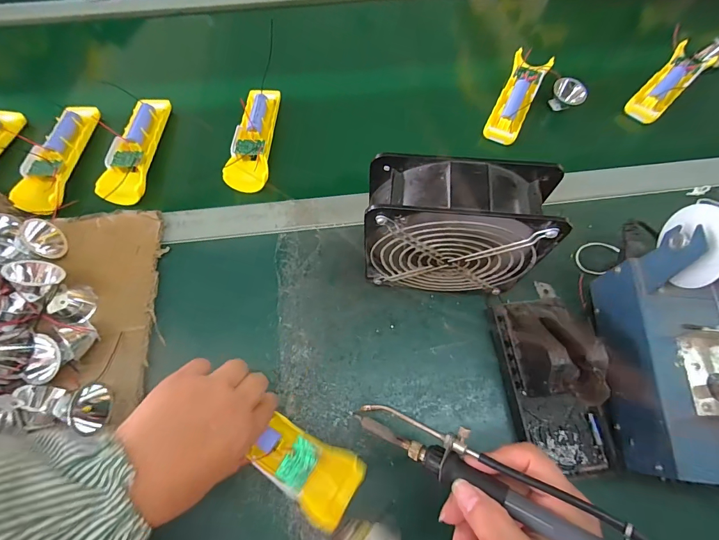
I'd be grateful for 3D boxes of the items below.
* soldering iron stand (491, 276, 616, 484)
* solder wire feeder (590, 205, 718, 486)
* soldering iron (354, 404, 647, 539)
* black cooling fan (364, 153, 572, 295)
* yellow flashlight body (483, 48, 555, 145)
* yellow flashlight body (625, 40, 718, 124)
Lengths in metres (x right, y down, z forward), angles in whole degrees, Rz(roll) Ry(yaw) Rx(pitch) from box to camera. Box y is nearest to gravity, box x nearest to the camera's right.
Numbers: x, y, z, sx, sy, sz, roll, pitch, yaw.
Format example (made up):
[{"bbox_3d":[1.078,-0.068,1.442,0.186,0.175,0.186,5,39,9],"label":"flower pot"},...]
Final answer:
[{"bbox_3d":[0.179,0.086,0.319,0.081,0.071,0.176,-6,66,-2],"label":"soldering iron stand"},{"bbox_3d":[0.287,0.064,0.289,0.123,0.126,0.200,4,66,2],"label":"solder wire feeder"},{"bbox_3d":[0.082,0.127,0.216,0.201,0.016,0.029,16,65,34],"label":"soldering iron"},{"bbox_3d":[0.080,-0.028,0.325,0.144,0.151,0.056,5,66,2],"label":"black cooling fan"},{"bbox_3d":[0.215,-0.237,0.482,0.047,0.026,0.156,24,68,10],"label":"yellow flashlight body"},{"bbox_3d":[0.430,-0.261,0.496,0.157,0.025,0.049,-40,72,-16],"label":"yellow flashlight body"}]

